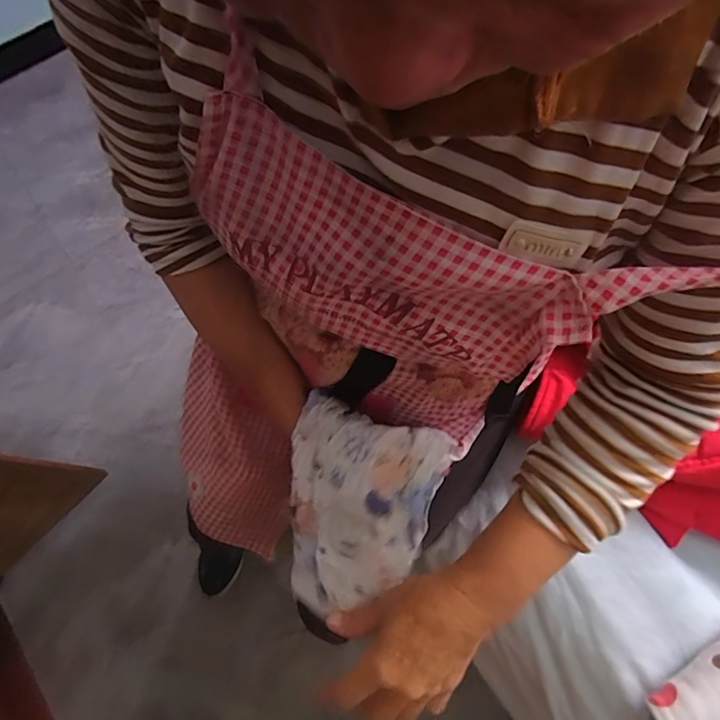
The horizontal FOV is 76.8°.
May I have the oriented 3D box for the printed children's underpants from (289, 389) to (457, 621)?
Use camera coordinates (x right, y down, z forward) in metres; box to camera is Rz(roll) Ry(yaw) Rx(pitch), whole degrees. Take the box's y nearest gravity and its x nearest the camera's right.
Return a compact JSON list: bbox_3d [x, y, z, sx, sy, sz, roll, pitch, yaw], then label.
[{"bbox_3d":[0.003,0.142,0.427,0.148,0.079,0.187,13,72,5],"label":"printed children's underpants"}]

